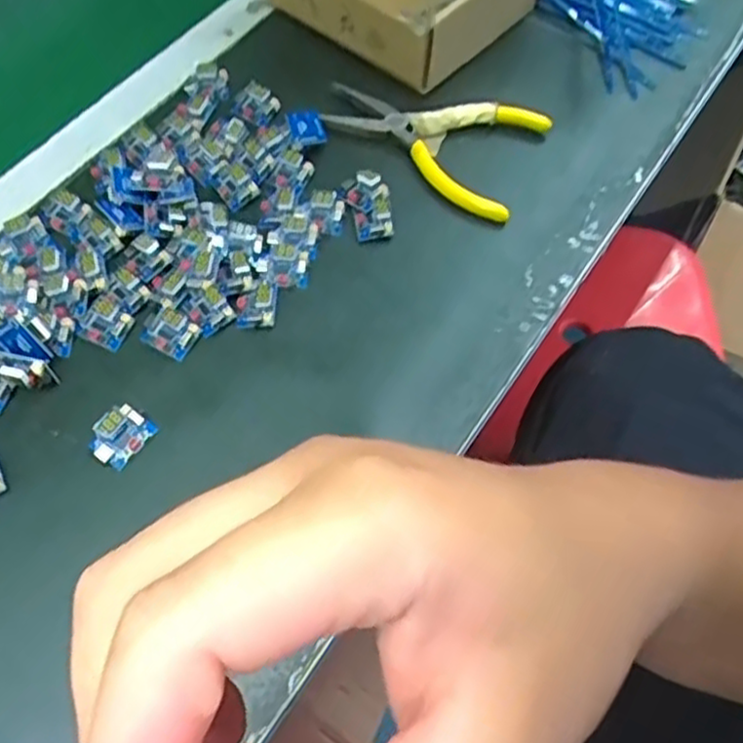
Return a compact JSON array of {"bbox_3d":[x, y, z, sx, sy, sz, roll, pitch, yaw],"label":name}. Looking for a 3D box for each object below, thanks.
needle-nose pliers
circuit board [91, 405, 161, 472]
[{"bbox_3d":[0.034,-0.152,0.476,0.139,0.020,0.084,22,62,12],"label":"needle-nose pliers"},{"bbox_3d":[-0.128,0.032,0.375,0.021,0.015,0.031,33,65,19],"label":"circuit board"}]

